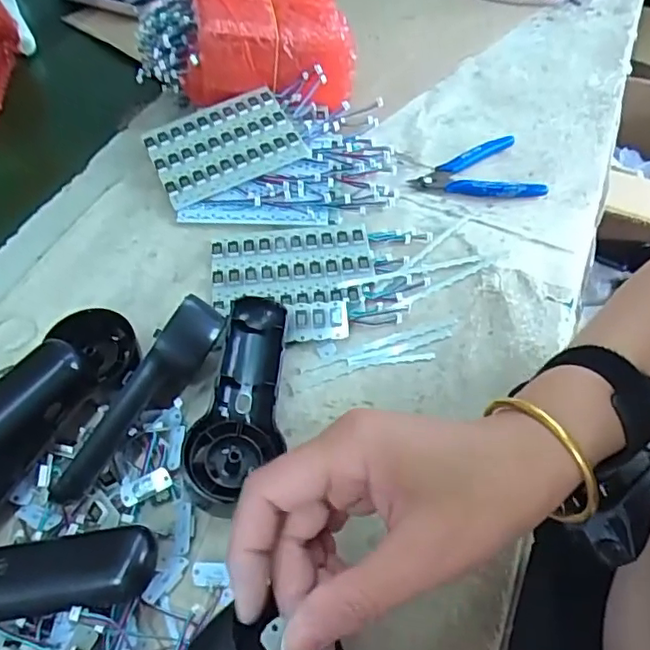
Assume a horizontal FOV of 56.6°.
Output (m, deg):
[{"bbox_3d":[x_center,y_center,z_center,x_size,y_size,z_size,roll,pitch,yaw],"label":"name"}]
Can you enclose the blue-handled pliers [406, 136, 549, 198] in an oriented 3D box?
[{"bbox_3d":[0.136,-0.135,0.545,0.109,0.014,0.075,-13,56,-13],"label":"blue-handled pliers"}]

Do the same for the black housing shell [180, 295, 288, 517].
[{"bbox_3d":[-0.053,0.049,0.396,0.053,0.029,0.145,7,54,1],"label":"black housing shell"}]

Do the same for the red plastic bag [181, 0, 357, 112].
[{"bbox_3d":[-0.049,-0.276,0.577,0.154,0.074,0.120,3,54,-2],"label":"red plastic bag"}]

